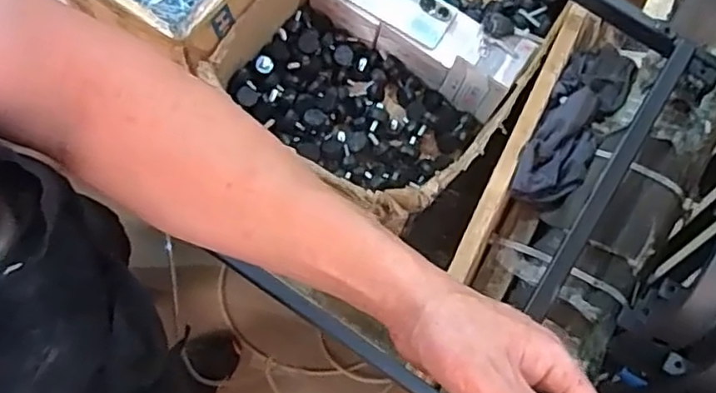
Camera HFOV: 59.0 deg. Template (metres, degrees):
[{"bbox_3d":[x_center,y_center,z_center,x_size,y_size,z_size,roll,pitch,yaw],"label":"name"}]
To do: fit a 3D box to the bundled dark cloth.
[{"bbox_3d":[0.251,-0.088,0.731,0.075,0.041,0.233,29,74,3],"label":"bundled dark cloth"}]

